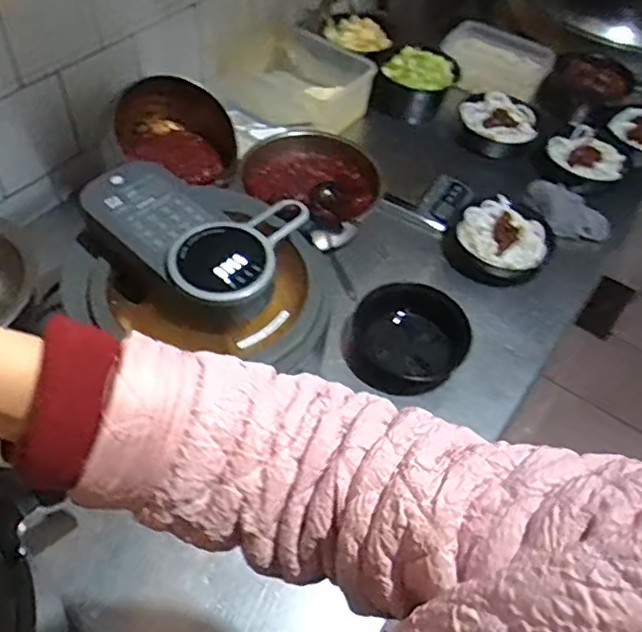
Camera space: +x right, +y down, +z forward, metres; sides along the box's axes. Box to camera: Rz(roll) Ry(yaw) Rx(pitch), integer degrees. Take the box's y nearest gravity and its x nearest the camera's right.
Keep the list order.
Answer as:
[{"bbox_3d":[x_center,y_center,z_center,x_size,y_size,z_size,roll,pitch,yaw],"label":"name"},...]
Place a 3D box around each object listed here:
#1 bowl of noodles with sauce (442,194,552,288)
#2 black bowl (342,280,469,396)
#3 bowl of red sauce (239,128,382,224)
[{"bbox_3d":[0.308,-0.129,1.059,0.157,0.068,0.166,2,51,-3],"label":"bowl of noodles with sauce"},{"bbox_3d":[0.132,0.029,0.925,0.161,0.058,0.177,2,51,-3],"label":"black bowl"},{"bbox_3d":[-0.012,-0.237,1.080,0.228,0.088,0.186,27,53,16],"label":"bowl of red sauce"}]

